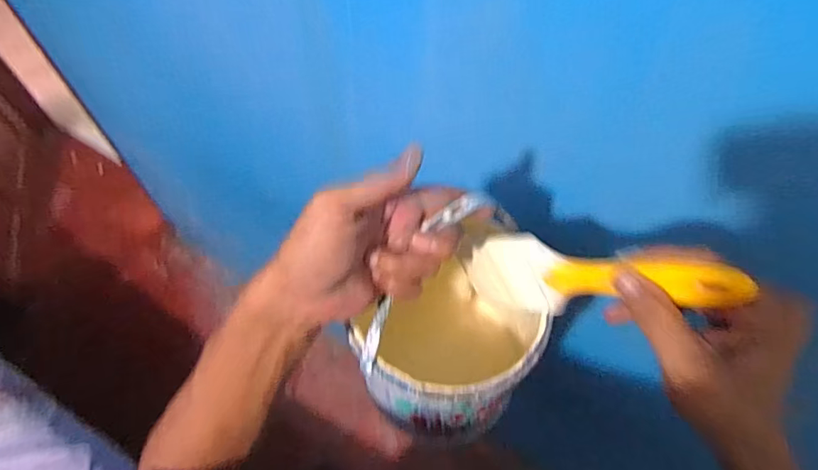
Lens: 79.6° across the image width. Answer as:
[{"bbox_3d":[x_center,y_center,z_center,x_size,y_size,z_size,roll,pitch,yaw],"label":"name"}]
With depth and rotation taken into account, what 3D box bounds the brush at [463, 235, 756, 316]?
[{"bbox_3d":[0.108,0.027,0.323,0.011,0.197,0.062,-30,104,-34],"label":"brush"}]

